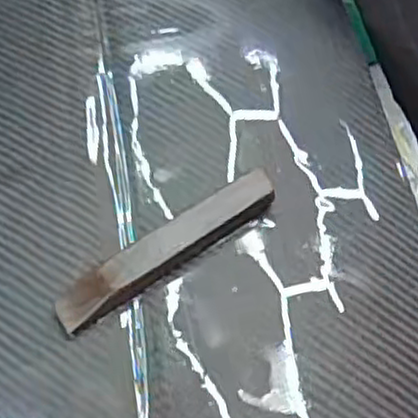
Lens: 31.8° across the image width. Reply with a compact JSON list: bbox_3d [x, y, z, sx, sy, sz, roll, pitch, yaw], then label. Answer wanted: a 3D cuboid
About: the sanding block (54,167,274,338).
[{"bbox_3d":[-0.023,0.023,0.413,0.137,0.024,0.023,-30,63,-13],"label":"sanding block"}]

